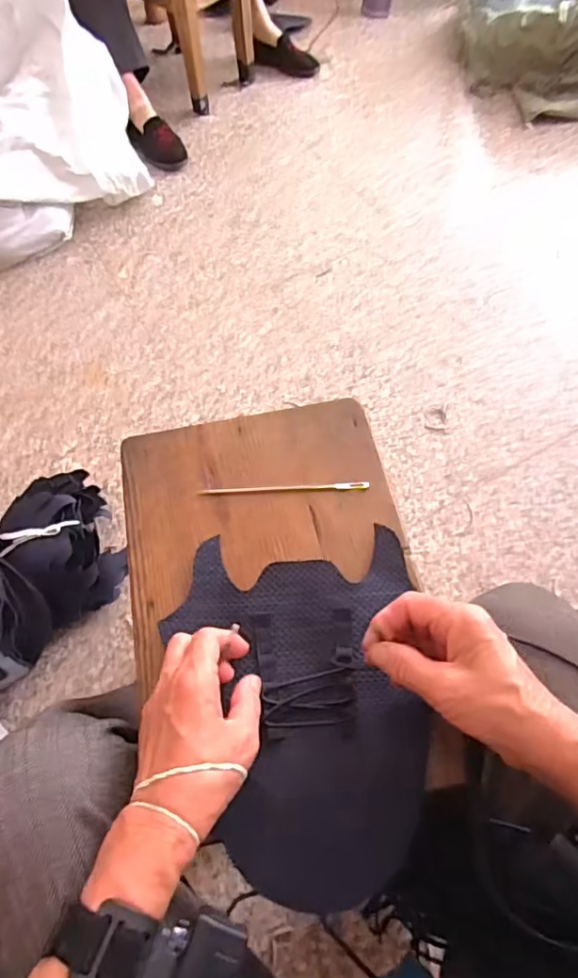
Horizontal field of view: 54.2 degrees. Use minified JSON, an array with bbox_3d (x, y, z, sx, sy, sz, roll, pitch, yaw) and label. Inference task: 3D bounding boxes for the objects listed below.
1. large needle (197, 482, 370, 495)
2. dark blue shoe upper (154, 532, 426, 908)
[{"bbox_3d":[-0.004,0.000,0.496,0.146,0.004,0.007,-1,63,0],"label":"large needle"},{"bbox_3d":[0.012,0.148,0.405,0.172,0.022,0.239,-6,63,-3],"label":"dark blue shoe upper"}]

